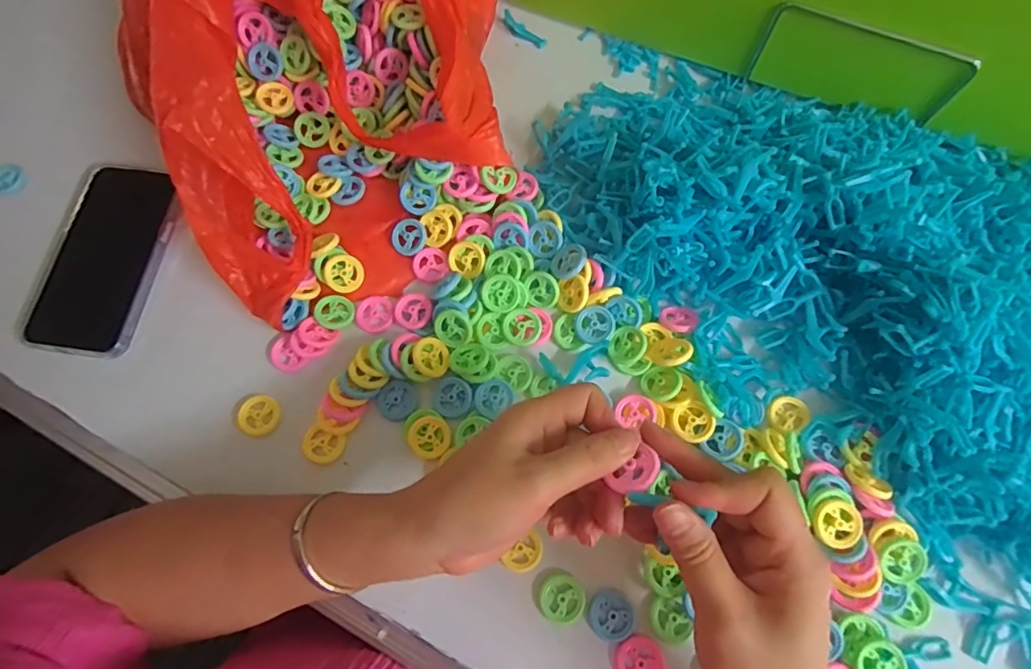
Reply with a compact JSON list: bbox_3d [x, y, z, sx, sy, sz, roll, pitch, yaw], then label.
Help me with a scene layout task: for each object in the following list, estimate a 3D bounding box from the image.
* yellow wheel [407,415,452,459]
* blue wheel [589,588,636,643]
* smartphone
[{"bbox_3d":[-0.061,0.073,0.368,0.030,0.004,0.030,2,80,-13],"label":"yellow wheel"},{"bbox_3d":[0.062,0.181,0.330,0.029,0.004,0.029,0,70,0],"label":"blue wheel"},{"bbox_3d":[-0.332,-0.062,0.414,0.092,0.012,0.156,11,78,2],"label":"smartphone"}]

